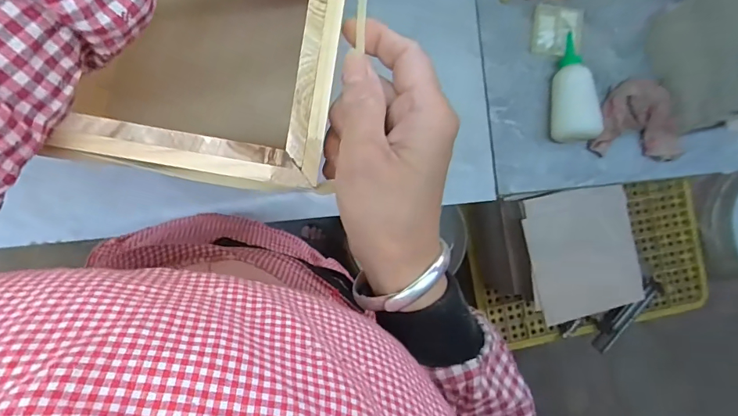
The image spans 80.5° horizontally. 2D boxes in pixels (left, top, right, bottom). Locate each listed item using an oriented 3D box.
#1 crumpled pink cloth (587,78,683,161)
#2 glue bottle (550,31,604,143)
[{"bbox_3d":[0.405,-0.117,0.633,0.138,0.053,0.119,23,87,-5],"label":"crumpled pink cloth"},{"bbox_3d":[0.281,-0.170,0.615,0.057,0.059,0.155,-10,90,-6],"label":"glue bottle"}]

